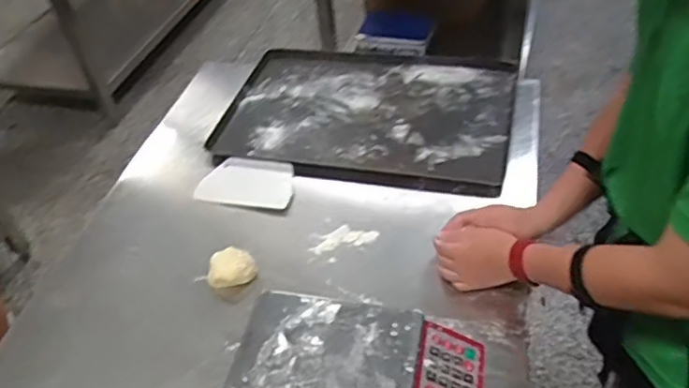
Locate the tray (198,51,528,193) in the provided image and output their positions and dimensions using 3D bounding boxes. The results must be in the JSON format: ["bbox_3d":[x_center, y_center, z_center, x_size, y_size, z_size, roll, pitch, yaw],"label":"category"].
[{"bbox_3d":[0.049,-0.175,1.275,0.593,0.042,0.417,10,46,14],"label":"tray"}]

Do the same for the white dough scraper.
[{"bbox_3d":[-0.181,-0.024,1.153,0.177,0.013,0.117,6,45,11],"label":"white dough scraper"}]

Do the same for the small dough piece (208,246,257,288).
[{"bbox_3d":[-0.185,0.120,0.994,0.076,0.030,0.060,-10,45,-6],"label":"small dough piece"}]

